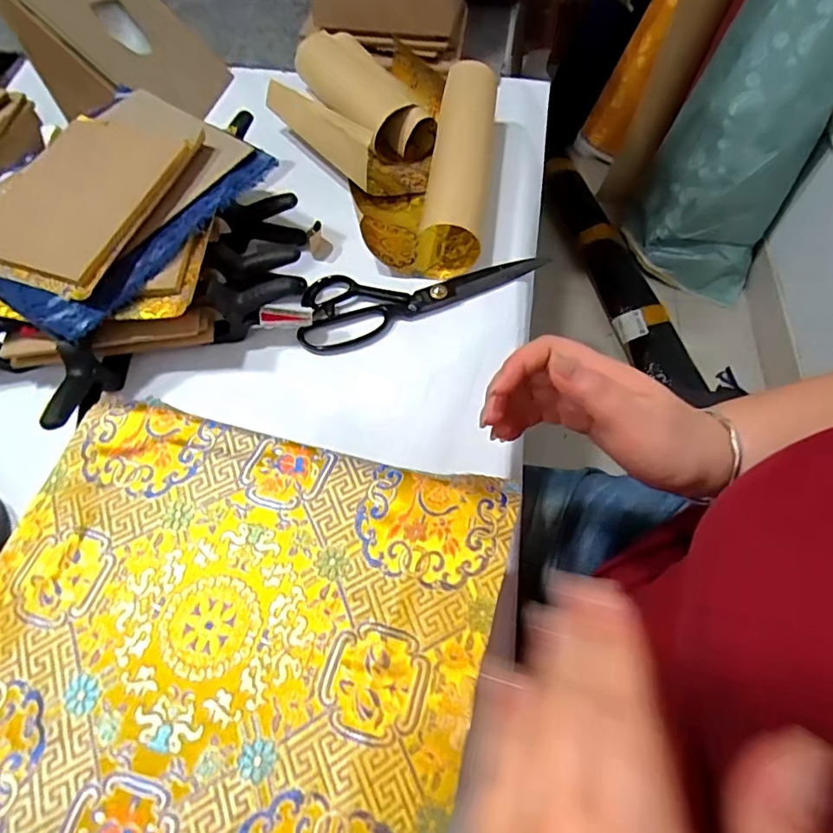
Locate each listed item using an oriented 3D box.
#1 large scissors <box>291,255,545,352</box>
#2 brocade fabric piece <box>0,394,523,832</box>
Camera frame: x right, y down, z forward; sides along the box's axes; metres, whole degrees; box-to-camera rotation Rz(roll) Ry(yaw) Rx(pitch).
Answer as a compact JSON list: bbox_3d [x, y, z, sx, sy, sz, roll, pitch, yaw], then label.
[{"bbox_3d":[-0.002,-0.127,0.500,0.236,0.015,0.078,-21,63,-10],"label":"large scissors"},{"bbox_3d":[-0.086,0.101,0.224,0.222,0.012,0.203,14,62,8],"label":"brocade fabric piece"}]

